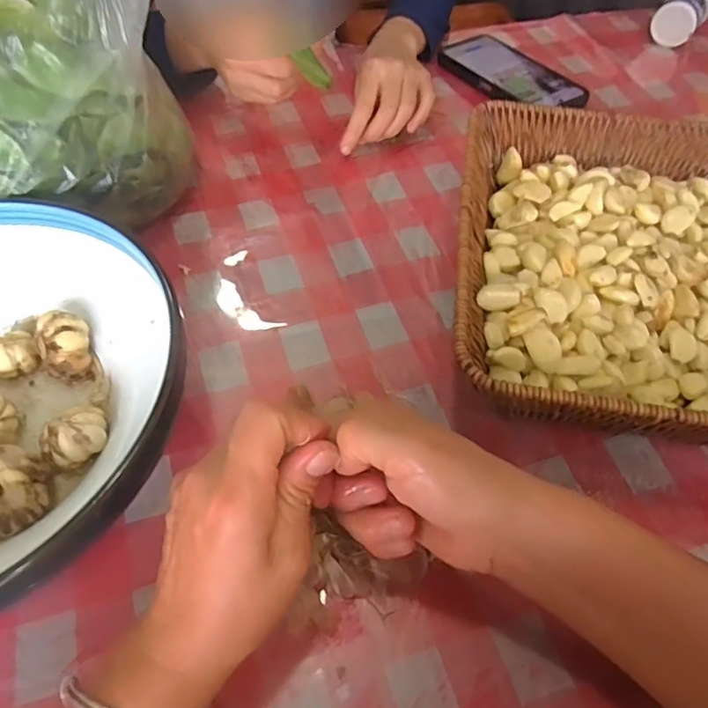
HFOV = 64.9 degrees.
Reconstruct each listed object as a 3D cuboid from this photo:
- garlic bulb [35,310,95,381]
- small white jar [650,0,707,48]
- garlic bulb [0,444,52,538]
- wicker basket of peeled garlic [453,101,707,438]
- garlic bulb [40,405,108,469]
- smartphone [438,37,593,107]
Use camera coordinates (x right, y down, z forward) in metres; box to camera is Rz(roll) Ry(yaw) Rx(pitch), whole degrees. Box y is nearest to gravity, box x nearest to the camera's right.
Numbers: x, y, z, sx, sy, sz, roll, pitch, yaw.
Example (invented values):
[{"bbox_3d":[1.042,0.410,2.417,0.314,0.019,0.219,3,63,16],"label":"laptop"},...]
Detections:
[{"bbox_3d":[-0.182,-0.004,0.356,0.031,0.039,0.032,0,54,0],"label":"garlic bulb"},{"bbox_3d":[0.389,-0.402,0.663,0.058,0.056,0.053,24,57,16],"label":"small white jar"},{"bbox_3d":[-0.190,0.074,0.302,0.044,0.039,0.043,0,54,0],"label":"garlic bulb"},{"bbox_3d":[0.190,-0.060,0.397,0.233,0.073,0.287,7,54,5],"label":"wicker basket of peeled garlic"},{"bbox_3d":[-0.160,0.051,0.325,0.035,0.029,0.025,-27,58,-18],"label":"garlic bulb"},{"bbox_3d":[0.174,-0.312,0.618,0.088,0.013,0.168,-28,58,-19],"label":"smartphone"}]

